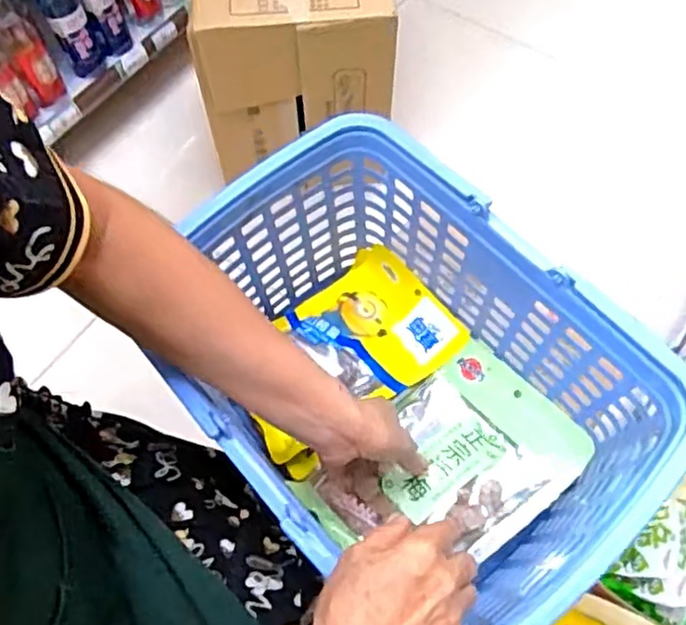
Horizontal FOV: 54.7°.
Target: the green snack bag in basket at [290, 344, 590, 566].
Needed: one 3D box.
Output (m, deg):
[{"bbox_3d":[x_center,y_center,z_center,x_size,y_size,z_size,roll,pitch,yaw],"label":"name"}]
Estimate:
[{"bbox_3d":[0.094,0.150,0.624,0.236,0.051,0.163,-37,68,-15],"label":"green snack bag in basket"}]

